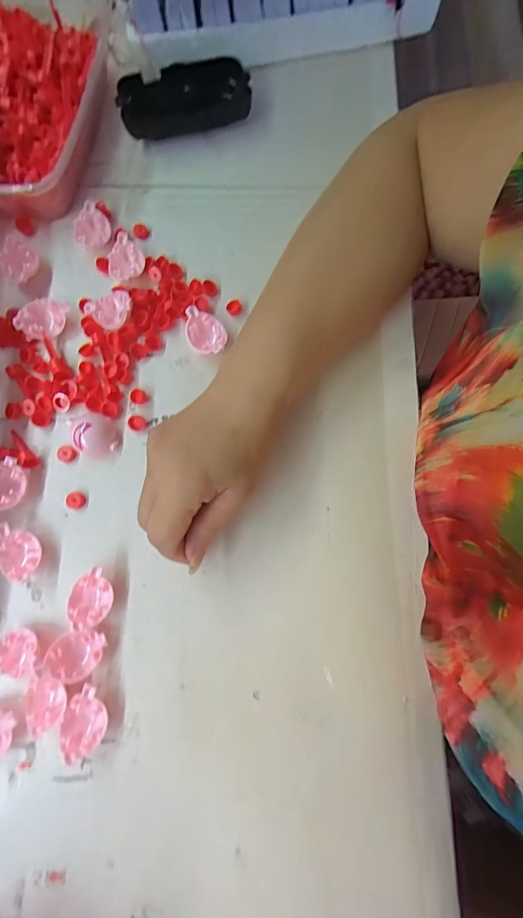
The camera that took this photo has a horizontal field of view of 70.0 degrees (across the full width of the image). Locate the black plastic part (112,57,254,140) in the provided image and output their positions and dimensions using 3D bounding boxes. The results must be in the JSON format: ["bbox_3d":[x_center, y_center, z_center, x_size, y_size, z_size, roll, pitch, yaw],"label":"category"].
[{"bbox_3d":[-0.068,-0.316,0.329,0.109,0.027,0.042,-18,79,-2],"label":"black plastic part"}]

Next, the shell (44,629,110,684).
[{"bbox_3d":[-0.119,0.125,0.241,0.034,0.009,0.028,-32,78,-26],"label":"shell"}]

